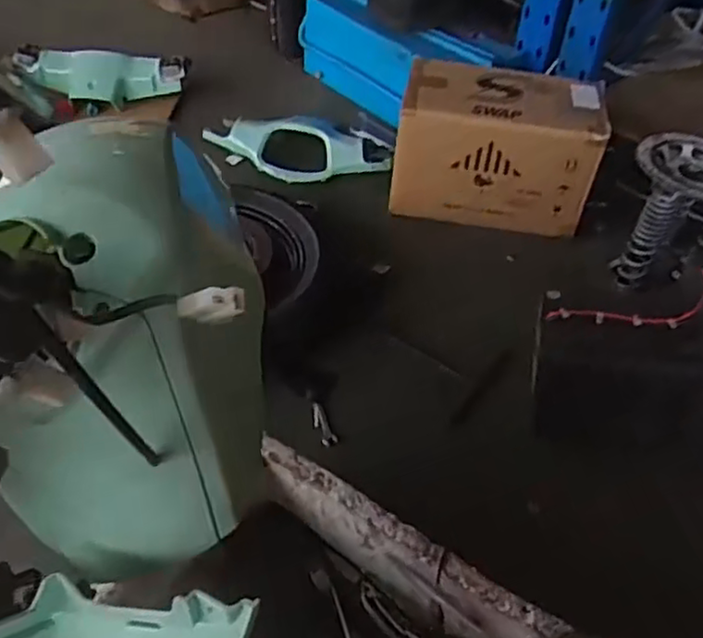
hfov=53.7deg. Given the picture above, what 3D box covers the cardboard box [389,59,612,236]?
[{"bbox_3d":[0.288,-0.350,1.372,0.366,0.228,0.264,14,46,9],"label":"cardboard box"}]

